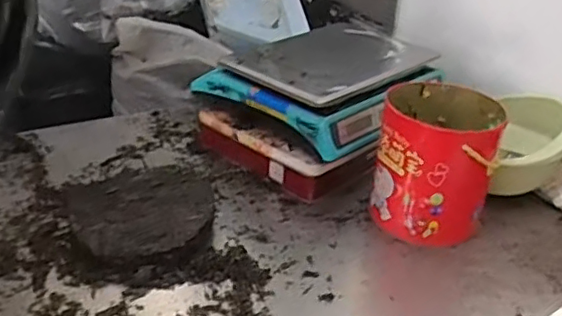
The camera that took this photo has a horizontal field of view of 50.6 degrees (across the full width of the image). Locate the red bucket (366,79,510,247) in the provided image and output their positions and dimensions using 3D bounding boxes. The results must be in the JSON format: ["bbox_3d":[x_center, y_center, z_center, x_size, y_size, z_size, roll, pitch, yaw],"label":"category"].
[{"bbox_3d":[0.223,0.006,0.869,0.156,0.183,0.173,10,31,13],"label":"red bucket"}]

